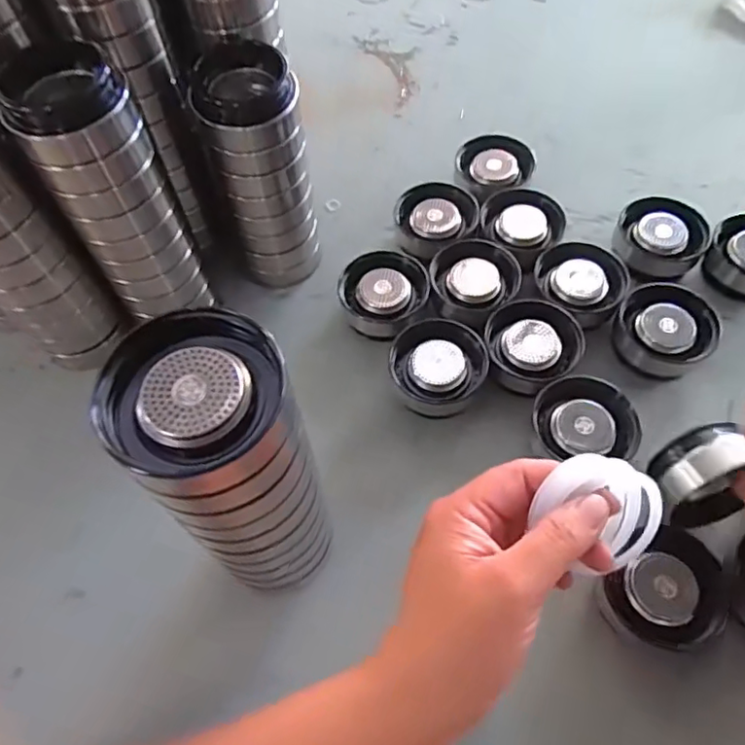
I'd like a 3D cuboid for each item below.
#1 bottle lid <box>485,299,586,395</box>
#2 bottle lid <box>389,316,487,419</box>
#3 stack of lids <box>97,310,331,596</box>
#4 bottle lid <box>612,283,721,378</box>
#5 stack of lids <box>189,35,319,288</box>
[{"bbox_3d":[0.112,-0.019,0.431,0.062,0.030,0.061,-1,60,2],"label":"bottle lid"},{"bbox_3d":[0.046,-0.006,0.421,0.064,0.028,0.059,-2,60,2],"label":"bottle lid"},{"bbox_3d":[-0.061,0.052,0.295,0.068,0.188,0.068,39,69,22],"label":"stack of lids"},{"bbox_3d":[0.209,-0.030,0.434,0.064,0.032,0.058,34,67,20],"label":"bottle lid"},{"bbox_3d":[-0.075,-0.146,0.441,0.064,0.168,0.073,18,62,13],"label":"stack of lids"}]

